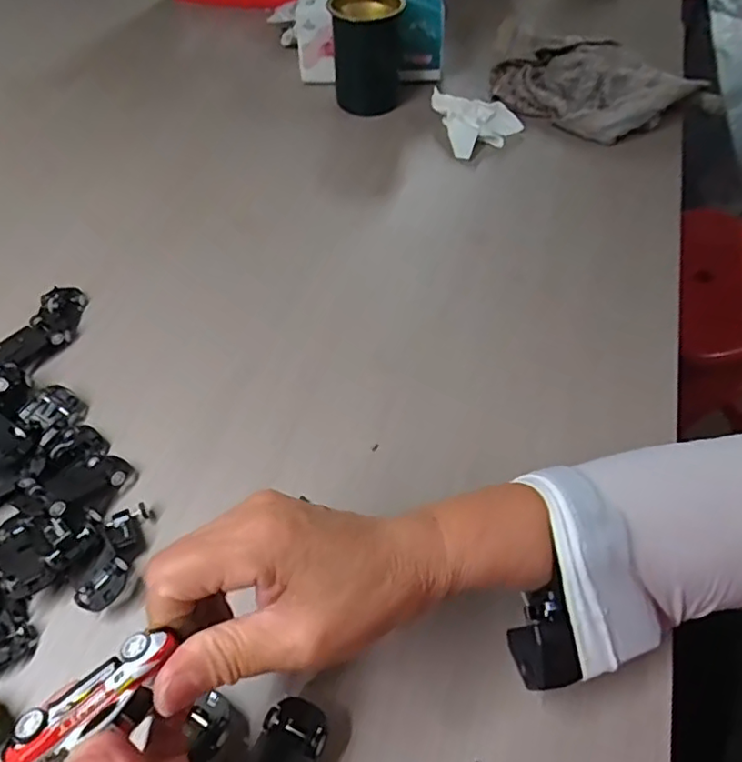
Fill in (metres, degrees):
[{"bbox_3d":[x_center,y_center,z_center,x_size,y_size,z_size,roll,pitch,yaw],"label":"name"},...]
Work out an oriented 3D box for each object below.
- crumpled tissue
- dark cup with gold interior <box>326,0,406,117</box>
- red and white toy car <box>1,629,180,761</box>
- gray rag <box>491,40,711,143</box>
[{"bbox_3d":[0.115,-0.273,0.621,0.083,0.028,0.085,-15,55,-10],"label":"crumpled tissue"},{"bbox_3d":[-0.005,-0.350,0.635,0.074,0.098,0.073,0,54,0],"label":"dark cup with gold interior"},{"bbox_3d":[-0.096,0.118,0.216,0.058,0.020,0.025,-37,61,-25],"label":"red and white toy car"},{"bbox_3d":[0.232,-0.306,0.629,0.221,0.047,0.096,18,56,13],"label":"gray rag"}]

